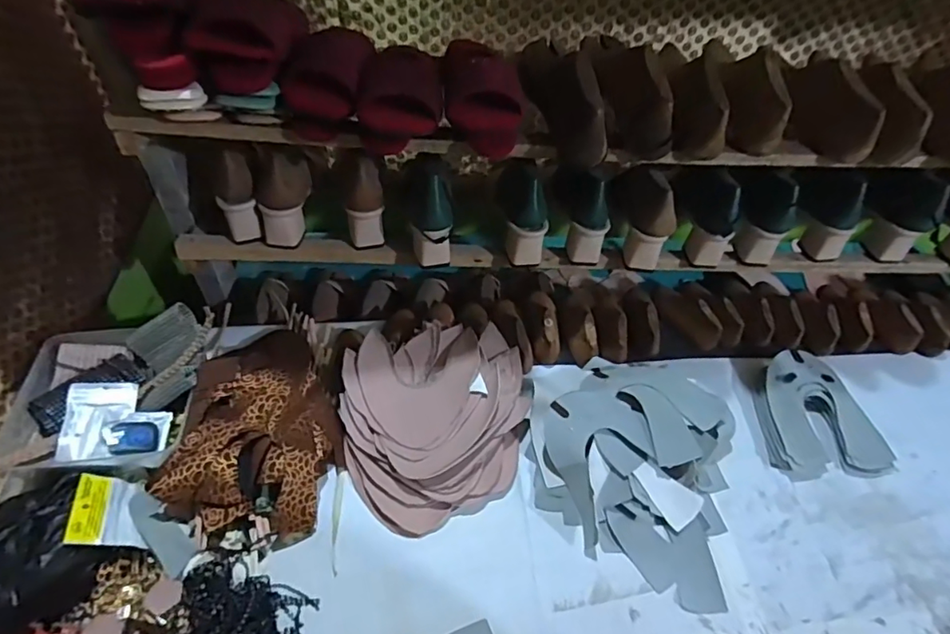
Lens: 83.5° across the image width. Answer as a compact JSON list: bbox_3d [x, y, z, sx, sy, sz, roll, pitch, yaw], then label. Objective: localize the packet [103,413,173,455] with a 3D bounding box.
[{"bbox_3d":[-0.403,0.138,0.637,0.067,0.004,0.049,3,57,-27],"label":"packet"}]

